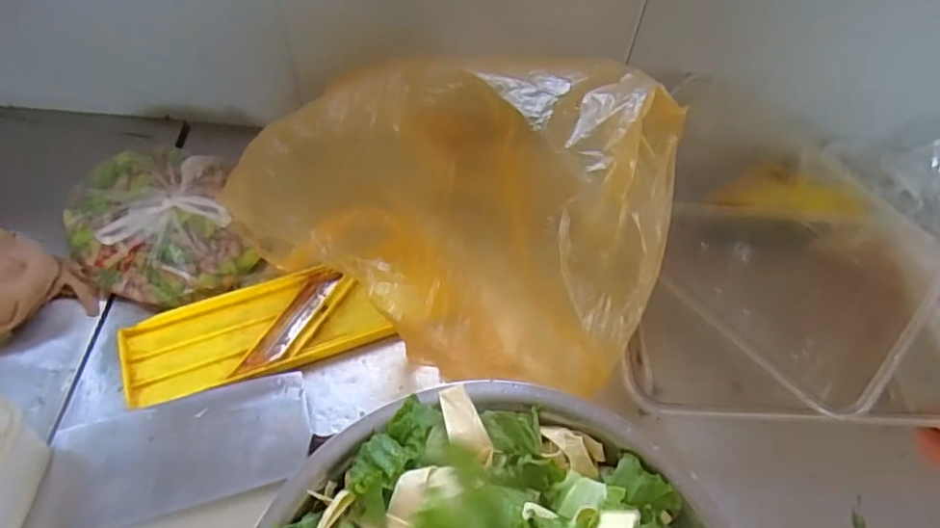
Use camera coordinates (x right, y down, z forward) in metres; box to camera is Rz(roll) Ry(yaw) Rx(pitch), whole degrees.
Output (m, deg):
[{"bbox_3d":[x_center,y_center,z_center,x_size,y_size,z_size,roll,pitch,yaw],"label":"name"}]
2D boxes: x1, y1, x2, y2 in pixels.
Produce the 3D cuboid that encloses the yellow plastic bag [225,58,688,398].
[{"bbox_3d":[-0.026,-0.063,0.604,0.428,0.220,0.249,23,59,12],"label":"yellow plastic bag"}]

